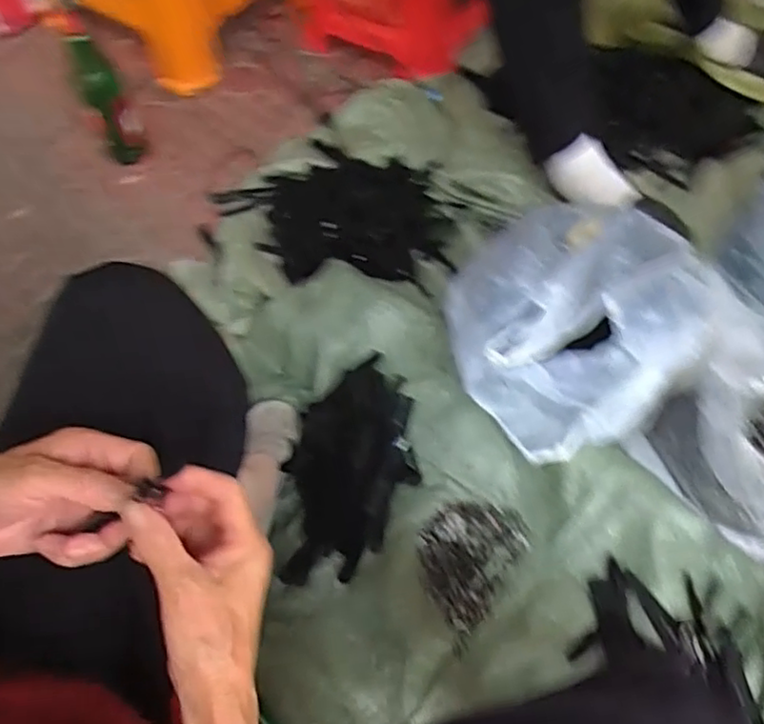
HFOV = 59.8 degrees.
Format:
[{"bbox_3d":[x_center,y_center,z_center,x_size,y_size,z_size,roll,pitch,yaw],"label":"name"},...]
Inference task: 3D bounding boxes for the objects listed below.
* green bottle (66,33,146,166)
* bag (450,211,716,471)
[{"bbox_3d":[-0.431,-0.409,1.056,0.069,0.183,0.063,-28,61,-15],"label":"green bottle"},{"bbox_3d":[0.231,-0.061,0.815,0.315,0.119,0.280,-35,63,-18],"label":"bag"}]

